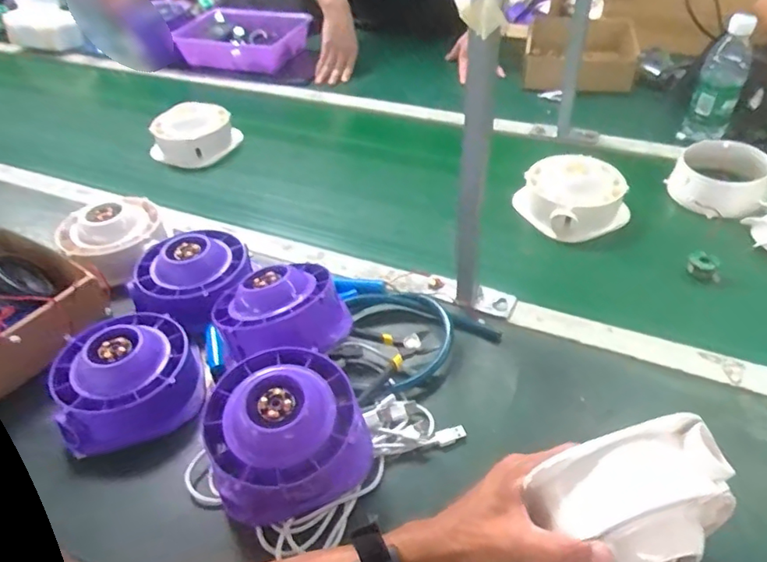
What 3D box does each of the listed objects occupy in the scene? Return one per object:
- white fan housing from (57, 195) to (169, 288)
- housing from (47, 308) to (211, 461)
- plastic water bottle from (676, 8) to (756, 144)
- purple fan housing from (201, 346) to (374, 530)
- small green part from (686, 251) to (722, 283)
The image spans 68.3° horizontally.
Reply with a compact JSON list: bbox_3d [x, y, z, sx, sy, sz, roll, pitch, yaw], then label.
[{"bbox_3d":[-0.355,-0.051,0.758,0.129,0.085,0.150,-29,49,-25],"label":"white fan housing"},{"bbox_3d":[-0.261,0.090,0.579,0.130,0.070,0.135,-19,43,-14],"label":"housing"},{"bbox_3d":[0.512,-0.305,0.860,0.060,0.187,0.056,22,49,28],"label":"plastic water bottle"},{"bbox_3d":[-0.086,0.132,0.500,0.133,0.087,0.126,-19,45,-16],"label":"purple fan housing"},{"bbox_3d":[0.395,-0.018,0.696,0.038,0.023,0.031,15,46,22],"label":"small green part"}]

